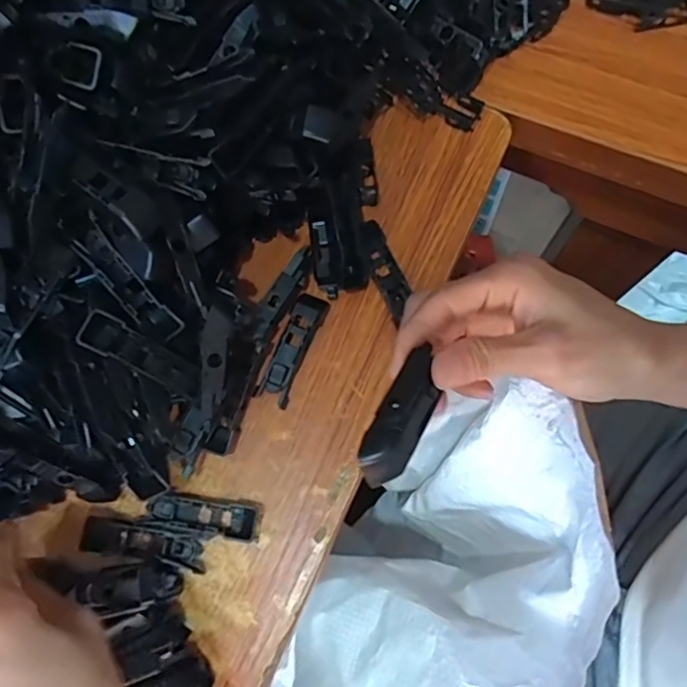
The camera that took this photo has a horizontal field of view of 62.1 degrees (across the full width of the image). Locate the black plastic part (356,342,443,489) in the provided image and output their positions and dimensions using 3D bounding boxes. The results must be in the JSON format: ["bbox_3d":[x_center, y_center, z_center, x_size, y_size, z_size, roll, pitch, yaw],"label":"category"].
[{"bbox_3d":[0.026,0.029,0.237,0.020,0.012,0.063,25,58,8],"label":"black plastic part"}]

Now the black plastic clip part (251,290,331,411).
[{"bbox_3d":[-0.029,0.001,0.331,0.019,0.017,0.068,22,76,8],"label":"black plastic clip part"}]

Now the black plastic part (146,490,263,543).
[{"bbox_3d":[-0.076,0.092,0.309,0.061,0.012,0.018,10,74,4],"label":"black plastic part"}]

